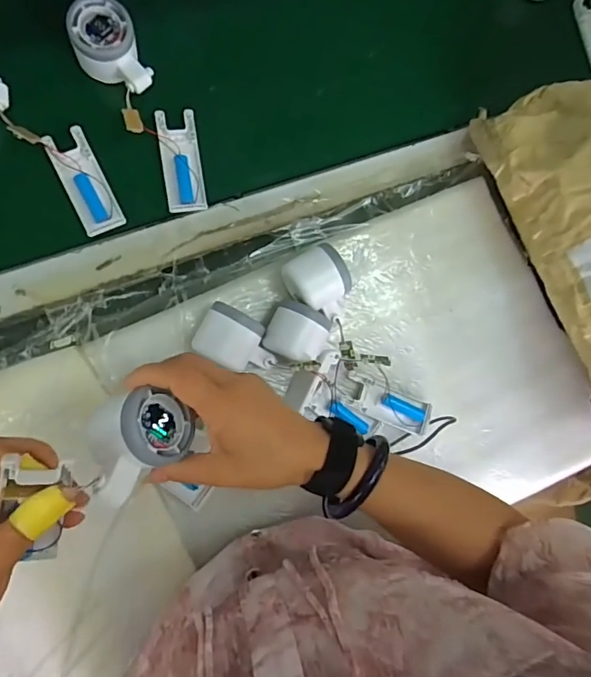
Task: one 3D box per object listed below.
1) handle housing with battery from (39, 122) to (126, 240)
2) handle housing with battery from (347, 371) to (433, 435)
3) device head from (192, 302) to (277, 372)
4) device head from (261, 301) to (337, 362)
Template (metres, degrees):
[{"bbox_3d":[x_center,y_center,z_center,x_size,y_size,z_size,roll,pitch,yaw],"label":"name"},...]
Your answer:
[{"bbox_3d":[-0.210,-0.156,0.487,0.039,0.012,0.103,-26,95,-6],"label":"handle housing with battery"},{"bbox_3d":[0.103,0.074,0.546,0.098,0.025,0.038,24,88,-8],"label":"handle housing with battery"},{"bbox_3d":[-0.058,0.004,0.494,0.083,0.047,0.057,27,88,-8],"label":"device head"},{"bbox_3d":[0.005,-0.004,0.502,0.068,0.045,0.060,23,88,-8],"label":"device head"}]

